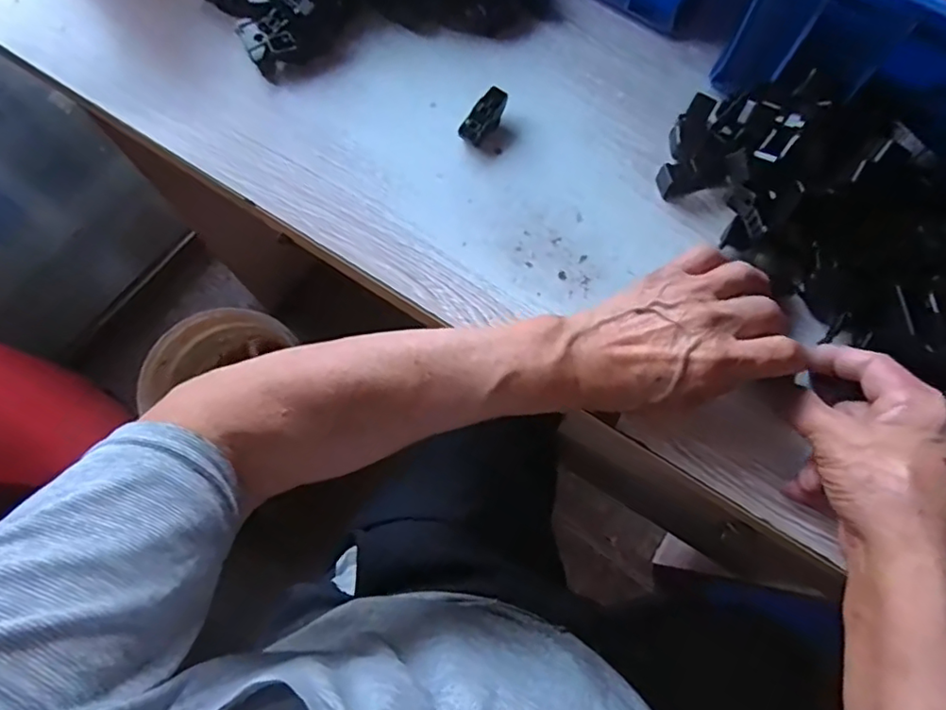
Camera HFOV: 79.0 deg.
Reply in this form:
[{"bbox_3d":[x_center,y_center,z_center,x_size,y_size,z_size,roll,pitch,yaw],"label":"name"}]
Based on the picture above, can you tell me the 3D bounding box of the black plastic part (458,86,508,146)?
[{"bbox_3d":[0.008,-0.181,0.440,0.018,0.021,0.044,33,76,8],"label":"black plastic part"}]

